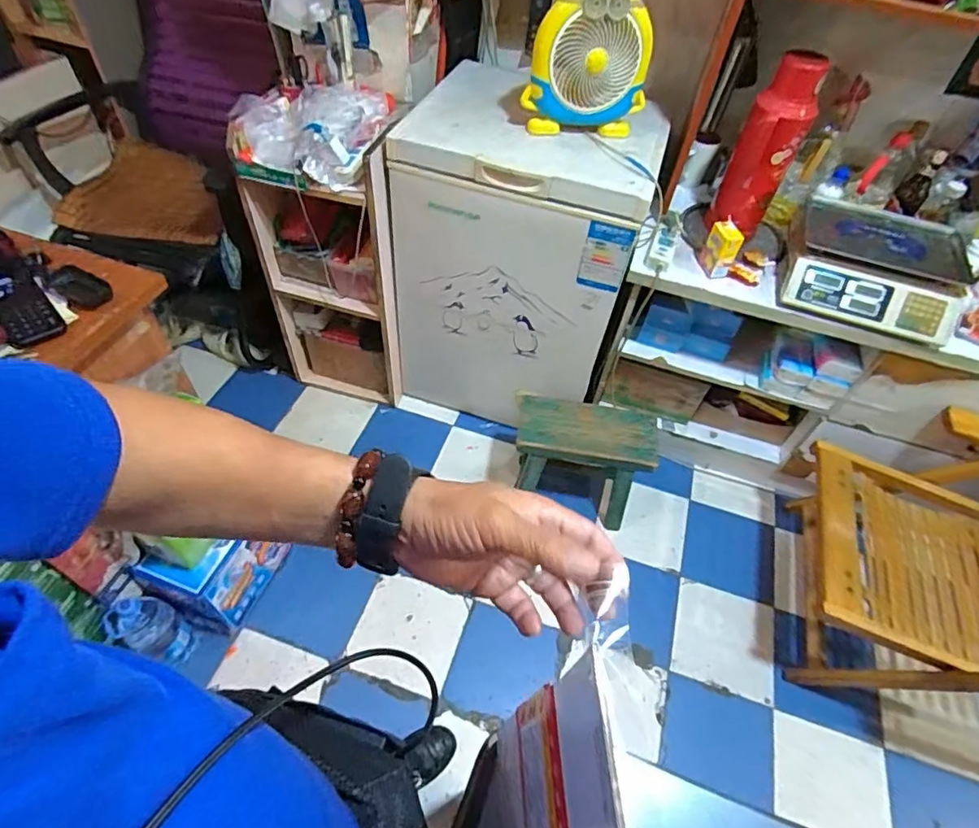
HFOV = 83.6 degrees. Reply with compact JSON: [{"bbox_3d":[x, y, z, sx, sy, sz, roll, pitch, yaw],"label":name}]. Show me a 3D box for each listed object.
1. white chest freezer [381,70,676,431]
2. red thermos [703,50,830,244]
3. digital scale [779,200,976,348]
[{"bbox_3d":[0.084,-0.432,1.507,0.559,0.713,0.507,18,53,8],"label":"white chest freezer"},{"bbox_3d":[0.607,-0.582,1.216,0.126,0.344,0.114,30,56,17],"label":"red thermos"},{"bbox_3d":[0.879,-0.327,1.240,0.383,0.105,0.309,20,53,10],"label":"digital scale"}]

